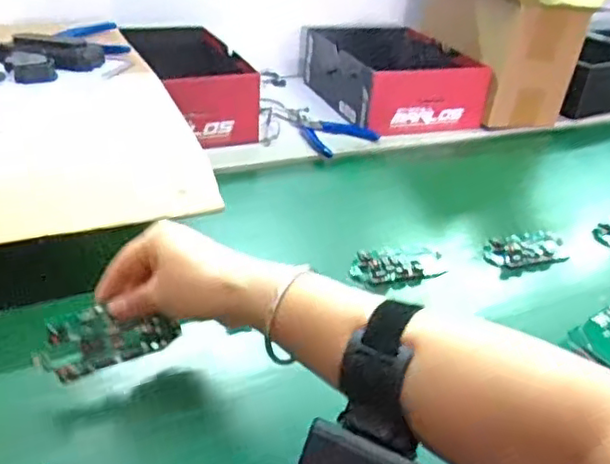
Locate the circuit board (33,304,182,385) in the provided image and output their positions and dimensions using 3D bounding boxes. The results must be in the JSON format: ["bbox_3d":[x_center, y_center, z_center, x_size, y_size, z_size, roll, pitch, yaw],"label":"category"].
[{"bbox_3d":[-0.138,0.072,0.437,0.093,0.009,0.043,-18,84,-18],"label":"circuit board"}]

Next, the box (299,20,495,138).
[{"bbox_3d":[0.123,-0.242,0.942,0.182,0.091,0.261,-12,37,-25],"label":"box"}]

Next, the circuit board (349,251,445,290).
[{"bbox_3d":[0.090,0.036,0.603,0.087,0.020,0.039,0,33,-9],"label":"circuit board"}]

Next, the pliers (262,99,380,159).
[{"bbox_3d":[0.016,-0.147,0.855,0.102,0.018,0.167,-18,39,-32],"label":"pliers"}]

